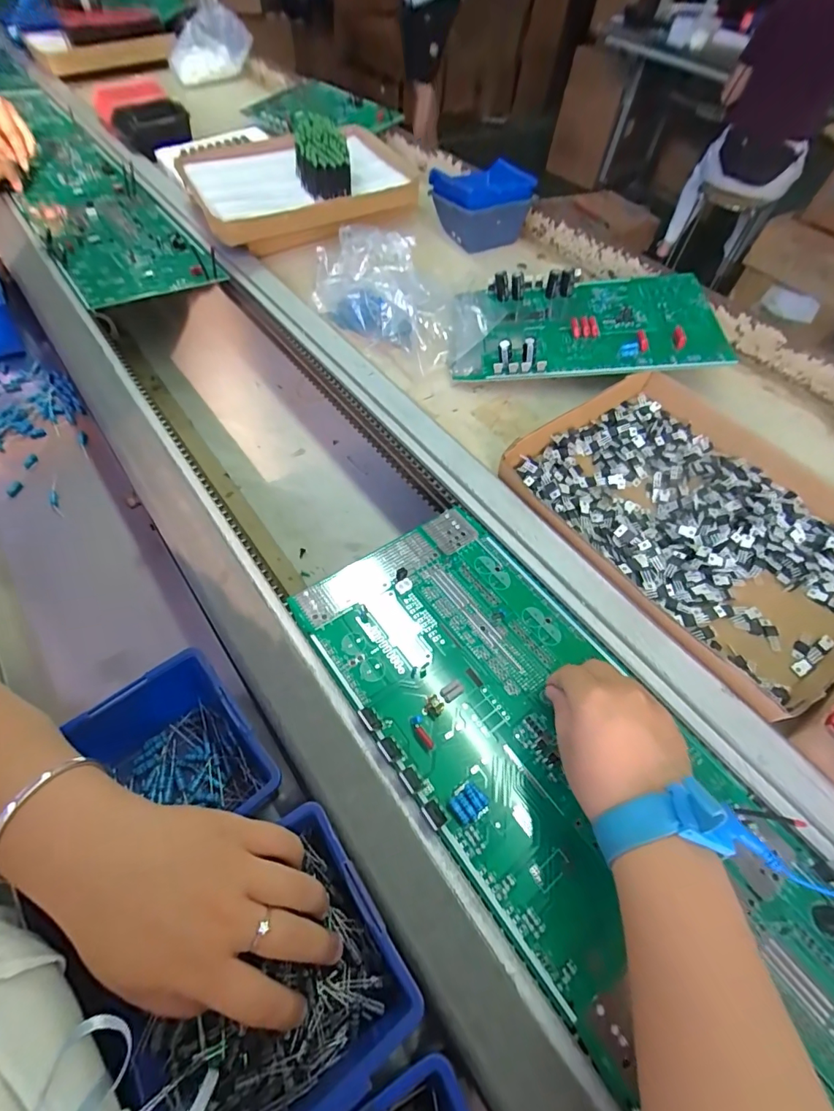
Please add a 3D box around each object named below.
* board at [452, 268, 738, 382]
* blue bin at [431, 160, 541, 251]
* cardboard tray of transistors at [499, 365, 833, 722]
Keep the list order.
[{"bbox_3d":[0.199,-0.283,0.561,0.315,0.051,0.195,-4,57,3],"label":"board"},{"bbox_3d":[0.095,-0.531,0.709,0.121,0.089,0.122,-18,57,-17],"label":"blue bin"},{"bbox_3d":[0.272,-0.048,0.437,0.265,0.031,0.308,-30,61,-24],"label":"cardboard tray of transistors"}]

